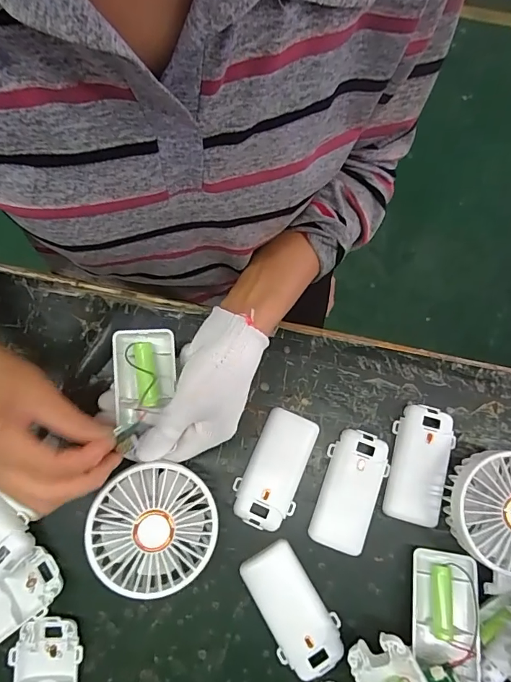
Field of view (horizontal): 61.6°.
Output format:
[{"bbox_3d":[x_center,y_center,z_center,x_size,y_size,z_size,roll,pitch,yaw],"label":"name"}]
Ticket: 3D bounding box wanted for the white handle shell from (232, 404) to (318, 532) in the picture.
[{"bbox_3d":[0.017,0.104,0.353,0.047,0.017,0.093,22,80,4],"label":"white handle shell"}]

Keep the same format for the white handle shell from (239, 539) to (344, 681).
[{"bbox_3d":[0.029,0.206,0.330,0.047,0.014,0.092,-29,81,-6],"label":"white handle shell"}]

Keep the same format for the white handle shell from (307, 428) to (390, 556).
[{"bbox_3d":[0.078,0.121,0.349,0.047,0.011,0.093,17,80,3],"label":"white handle shell"}]

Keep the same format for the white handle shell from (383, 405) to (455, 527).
[{"bbox_3d":[0.136,0.102,0.357,0.045,0.014,0.092,15,80,2],"label":"white handle shell"}]

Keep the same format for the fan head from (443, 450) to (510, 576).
[{"bbox_3d":[0.190,0.128,0.331,0.083,0.047,0.081,0,79,-1],"label":"fan head"}]

